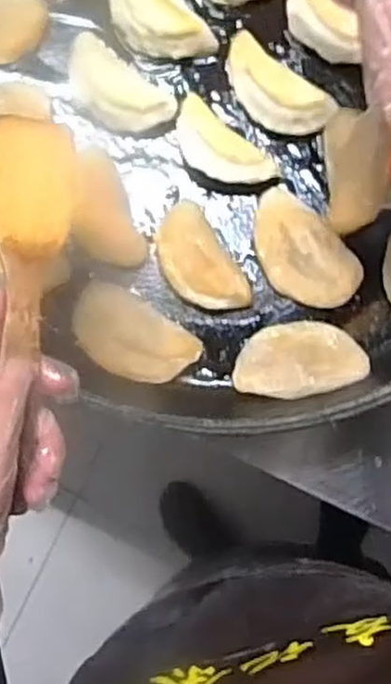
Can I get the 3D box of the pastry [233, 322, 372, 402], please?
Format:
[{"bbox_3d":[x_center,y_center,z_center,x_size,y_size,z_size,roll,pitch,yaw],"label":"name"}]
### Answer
[{"bbox_3d":[0.079,0.013,0.556,0.098,0.018,0.057,-6,85,-3],"label":"pastry"}]

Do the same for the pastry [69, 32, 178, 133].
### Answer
[{"bbox_3d":[-0.065,-0.200,0.567,0.094,0.021,0.048,45,85,2],"label":"pastry"}]

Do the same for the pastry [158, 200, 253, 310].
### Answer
[{"bbox_3d":[0.002,-0.062,0.561,0.050,0.012,0.092,-33,87,-5],"label":"pastry"}]

